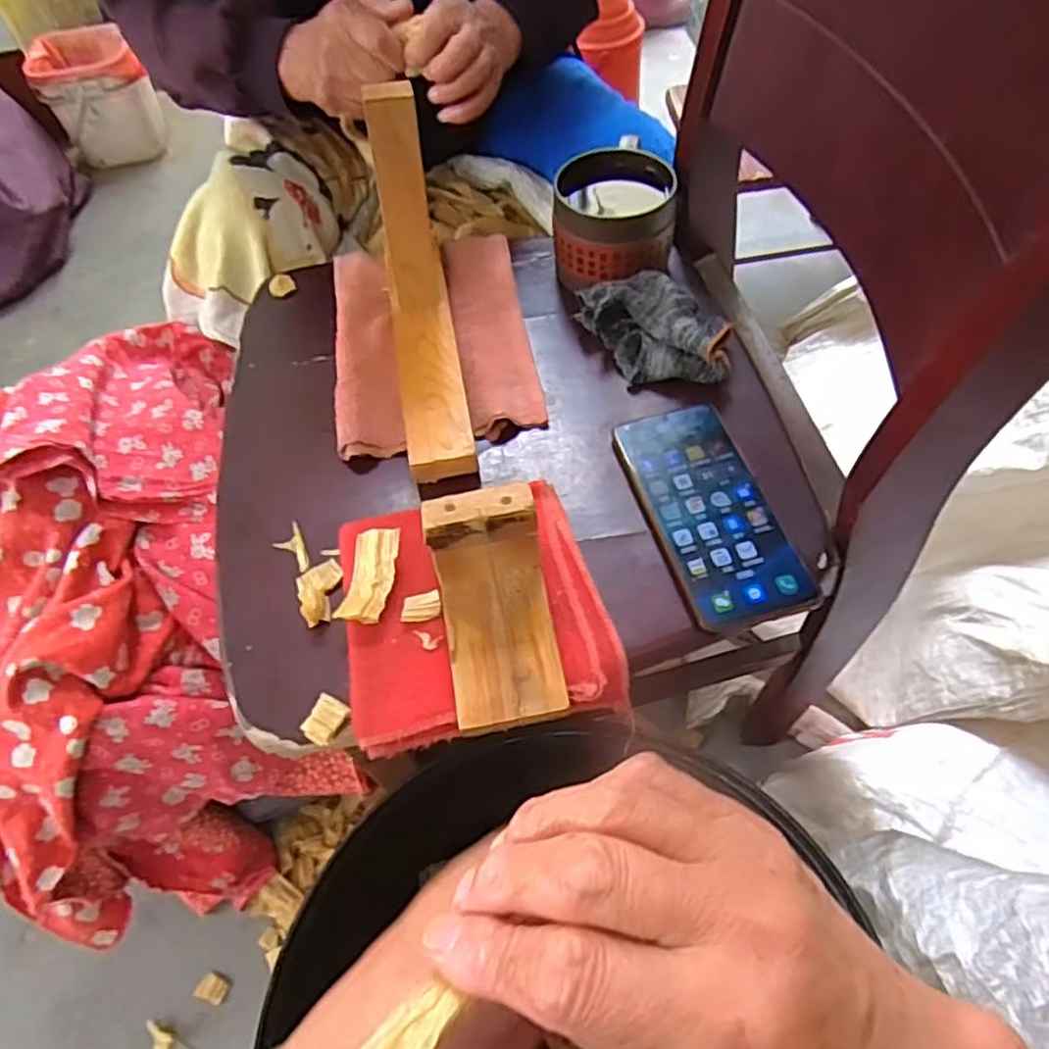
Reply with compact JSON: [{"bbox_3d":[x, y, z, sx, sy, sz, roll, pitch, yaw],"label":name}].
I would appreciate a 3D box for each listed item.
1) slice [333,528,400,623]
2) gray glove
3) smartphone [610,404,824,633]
[{"bbox_3d":[-0.094,0.031,0.427,0.029,0.015,0.059,3,58,6],"label":"slice"},{"bbox_3d":[0.100,-0.148,0.525,0.082,0.037,0.117,-26,59,-12],"label":"gray glove"},{"bbox_3d":[0.119,-0.010,0.454,0.077,0.007,0.163,-16,58,-6],"label":"smartphone"}]

